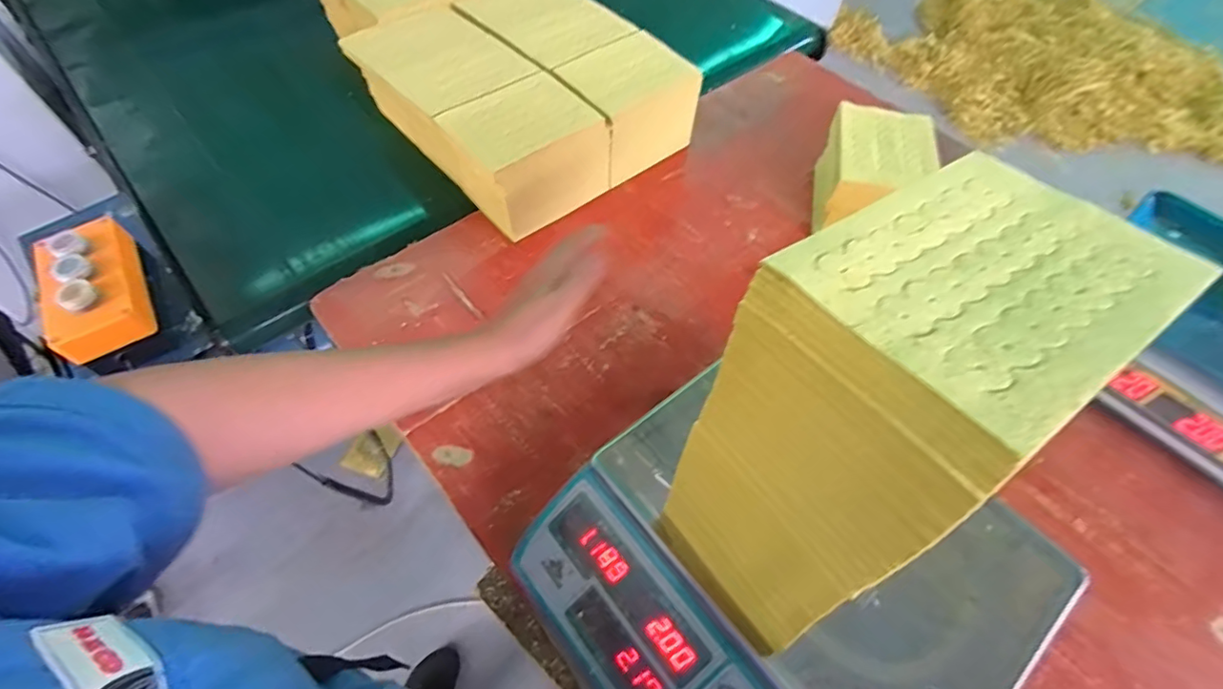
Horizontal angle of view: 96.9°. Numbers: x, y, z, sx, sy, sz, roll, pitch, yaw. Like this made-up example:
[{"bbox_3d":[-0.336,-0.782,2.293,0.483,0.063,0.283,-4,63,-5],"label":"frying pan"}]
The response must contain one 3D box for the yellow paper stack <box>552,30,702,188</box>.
[{"bbox_3d":[0.023,-0.330,0.759,0.162,0.116,0.130,-35,65,-22],"label":"yellow paper stack"}]

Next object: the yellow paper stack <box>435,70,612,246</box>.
[{"bbox_3d":[-0.111,-0.238,0.694,0.172,0.121,0.127,-35,65,-22],"label":"yellow paper stack"}]

